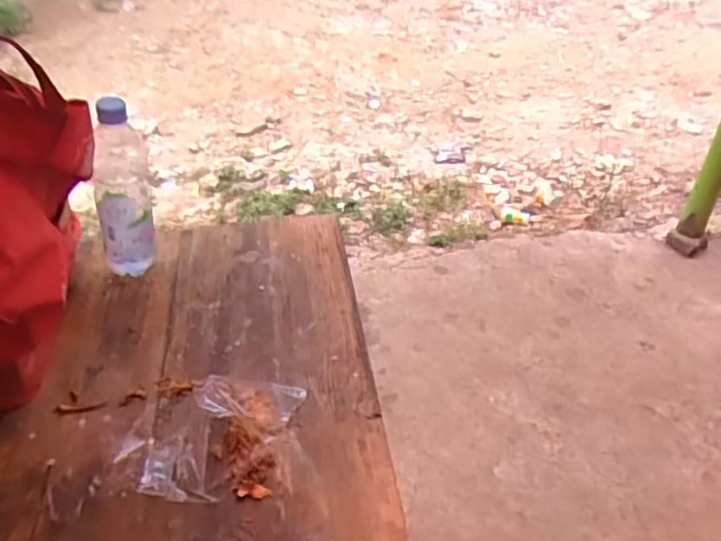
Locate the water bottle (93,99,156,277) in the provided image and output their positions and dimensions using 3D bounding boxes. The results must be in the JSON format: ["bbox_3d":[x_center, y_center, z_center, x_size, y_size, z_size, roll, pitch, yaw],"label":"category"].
[{"bbox_3d":[-0.286,-0.092,0.735,0.070,0.237,0.054,-18,44,-21],"label":"water bottle"}]

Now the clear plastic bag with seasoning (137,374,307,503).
[{"bbox_3d":[-0.142,0.148,0.594,0.147,0.063,0.136,3,41,3],"label":"clear plastic bag with seasoning"}]

